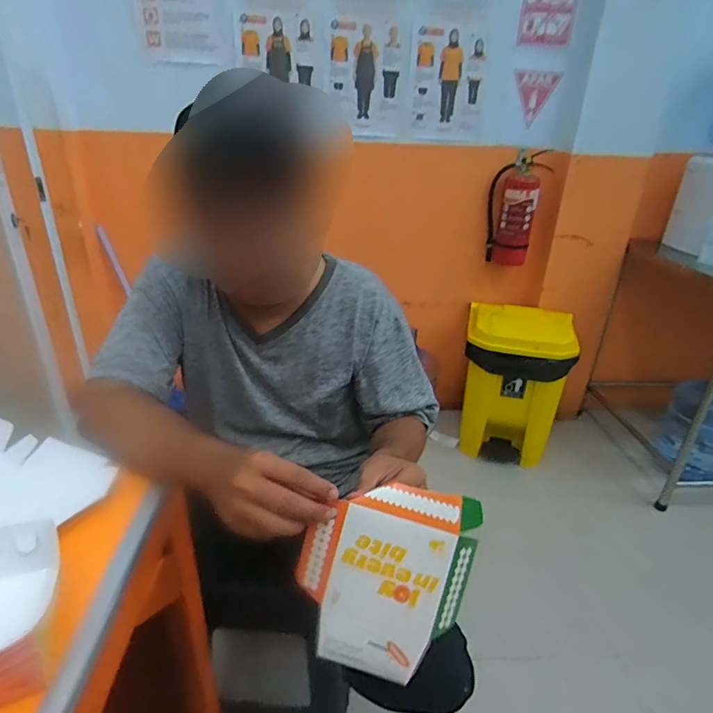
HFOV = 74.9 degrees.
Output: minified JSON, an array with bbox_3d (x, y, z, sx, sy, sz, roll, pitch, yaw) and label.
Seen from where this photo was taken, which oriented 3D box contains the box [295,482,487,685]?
[{"bbox_3d":[0.026,0.212,0.451,0.159,0.177,0.020,13,-1,6],"label":"box"}]

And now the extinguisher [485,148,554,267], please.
[{"bbox_3d":[0.580,-0.536,1.738,0.178,0.394,0.161,5,26,4],"label":"extinguisher"}]

